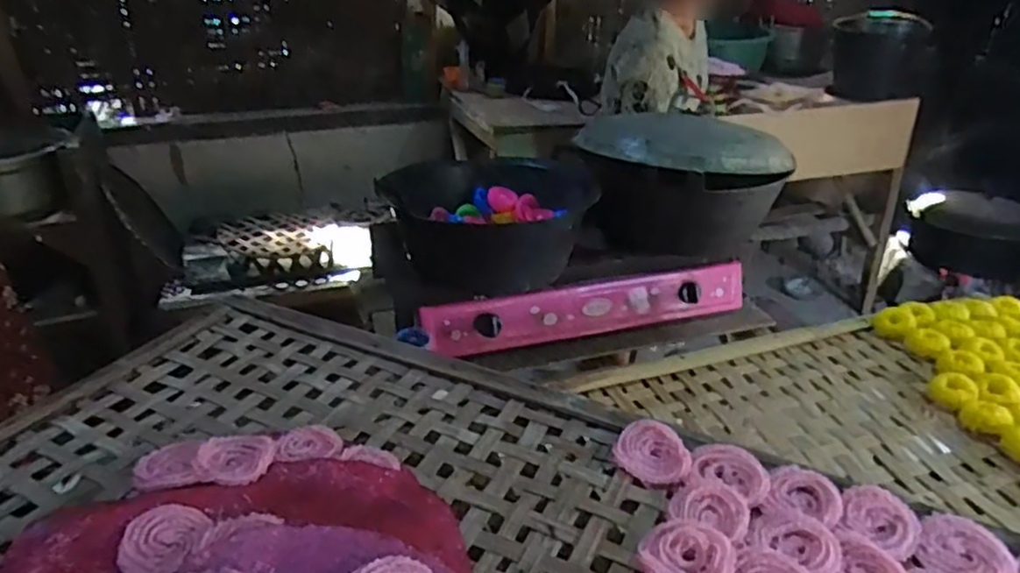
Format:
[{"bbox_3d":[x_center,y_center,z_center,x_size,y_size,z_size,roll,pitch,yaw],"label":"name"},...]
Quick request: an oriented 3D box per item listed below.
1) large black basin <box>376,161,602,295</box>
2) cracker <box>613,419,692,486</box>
[{"bbox_3d":[-0.032,-0.127,1.289,0.355,0.183,0.255,3,29,4],"label":"large black basin"},{"bbox_3d":[0.148,0.171,0.706,0.074,0.017,0.081,7,29,11],"label":"cracker"}]

